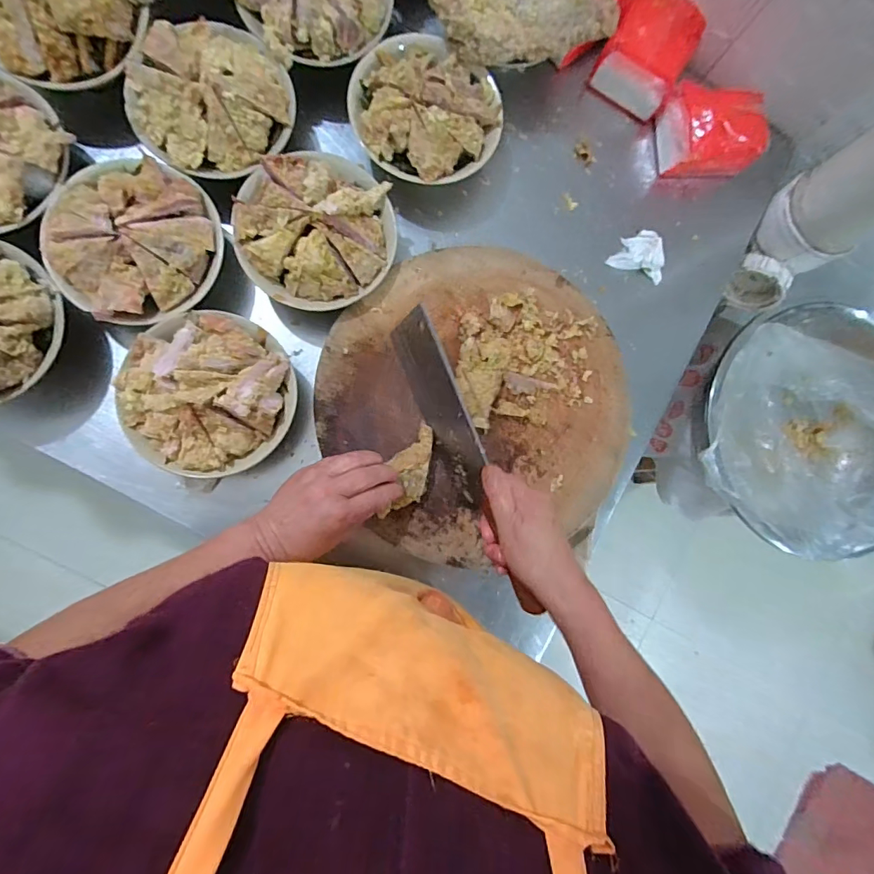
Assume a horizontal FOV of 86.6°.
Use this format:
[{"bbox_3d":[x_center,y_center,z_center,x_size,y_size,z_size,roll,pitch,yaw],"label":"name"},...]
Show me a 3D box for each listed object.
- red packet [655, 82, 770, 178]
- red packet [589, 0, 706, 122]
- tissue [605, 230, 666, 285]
[{"bbox_3d":[0.331,-0.367,0.562,0.103,0.073,0.095,-7,87,-8],"label":"red packet"},{"bbox_3d":[0.251,-0.461,0.557,0.098,0.074,0.104,29,83,-5],"label":"red packet"},{"bbox_3d":[0.251,-0.227,0.570,0.068,0.013,0.057,20,84,-6],"label":"tissue"}]

